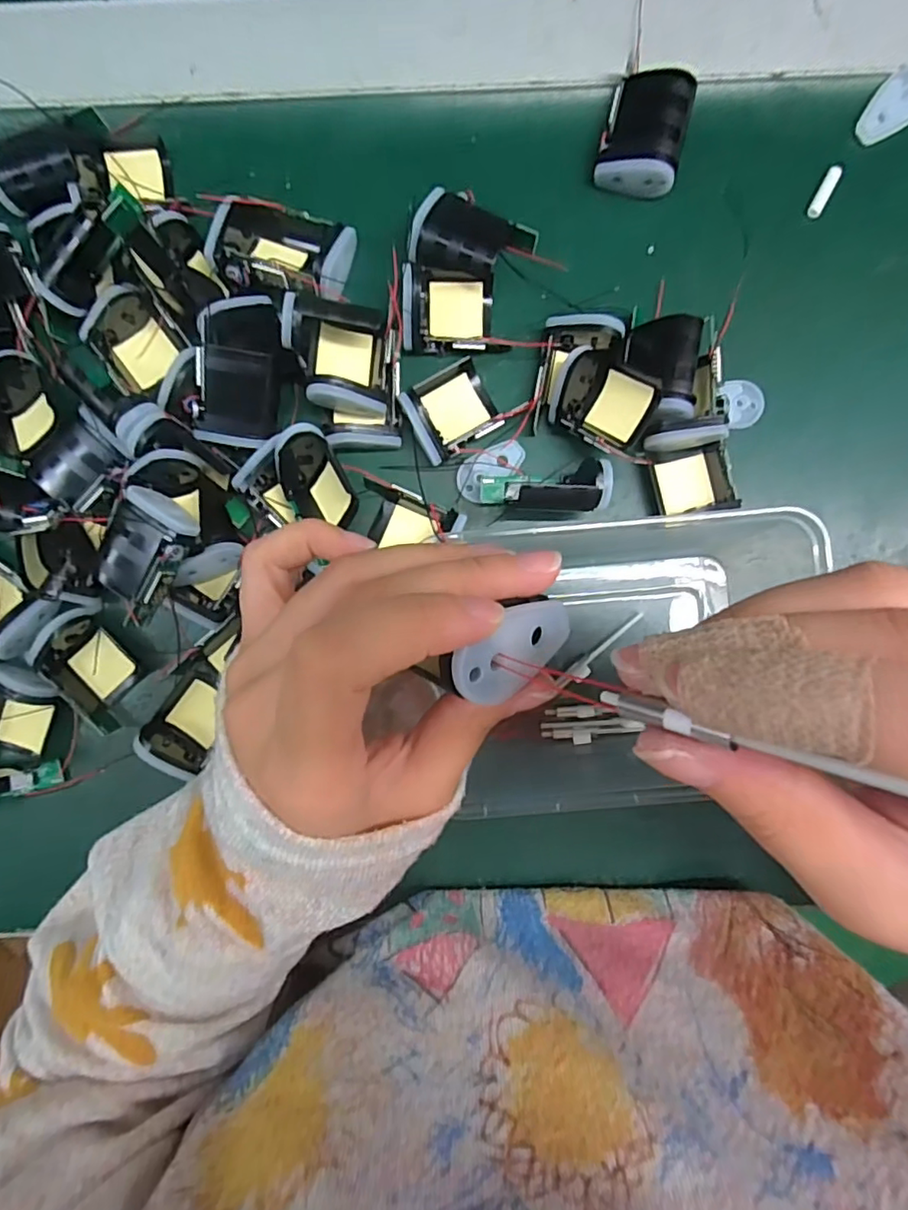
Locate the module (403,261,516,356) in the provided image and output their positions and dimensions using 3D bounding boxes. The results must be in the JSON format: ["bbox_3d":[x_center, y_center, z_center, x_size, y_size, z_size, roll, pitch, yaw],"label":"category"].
[{"bbox_3d":[-0.001,-0.136,0.270,0.046,0.019,0.033,-3,92,0],"label":"module"}]

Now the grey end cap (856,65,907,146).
[{"bbox_3d":[0.206,-0.232,0.272,0.022,0.006,0.036,40,91,-1],"label":"grey end cap"}]

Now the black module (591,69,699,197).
[{"bbox_3d":[0.086,-0.214,0.266,0.036,0.023,0.041,11,92,0],"label":"black module"}]

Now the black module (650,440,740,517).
[{"bbox_3d":[0.112,-0.058,0.274,0.034,0.015,0.030,-11,92,0],"label":"black module"}]

